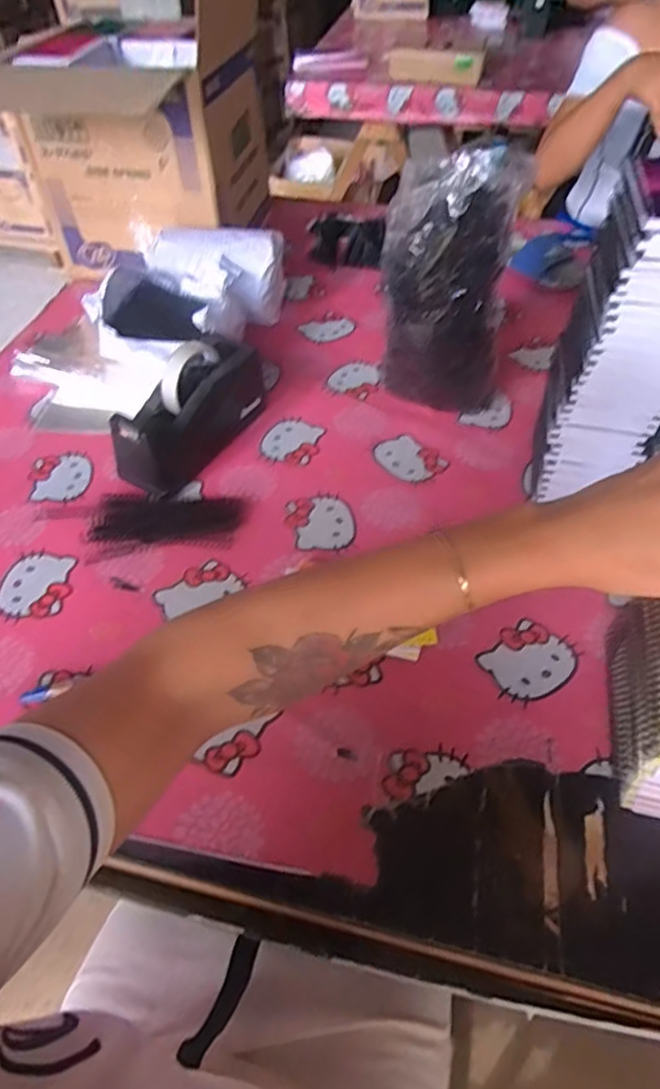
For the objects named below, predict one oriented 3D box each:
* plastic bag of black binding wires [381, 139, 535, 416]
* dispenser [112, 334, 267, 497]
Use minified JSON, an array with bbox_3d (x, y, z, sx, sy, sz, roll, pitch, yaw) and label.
[{"bbox_3d":[0.133,-0.290,0.693,0.135,0.303,0.134,5,50,6],"label":"plastic bag of black binding wires"},{"bbox_3d":[-0.158,-0.160,0.704,0.087,0.104,0.207,24,54,21],"label":"dispenser"}]

